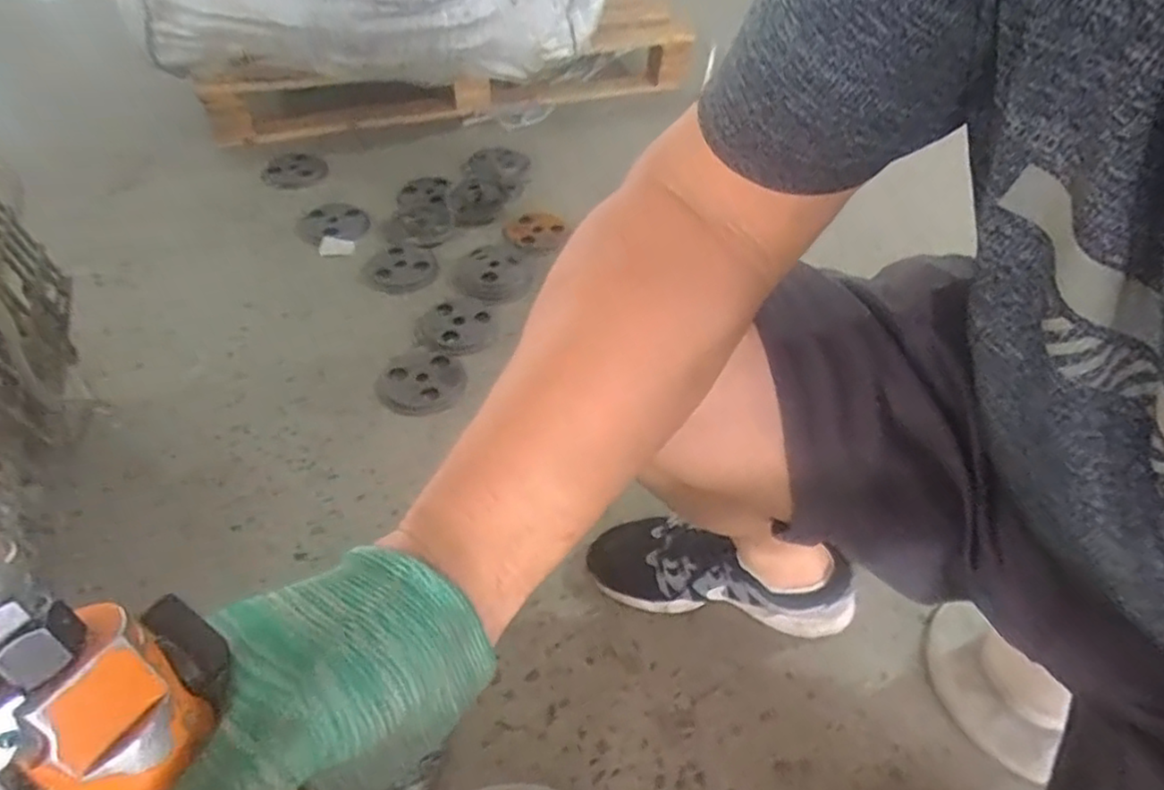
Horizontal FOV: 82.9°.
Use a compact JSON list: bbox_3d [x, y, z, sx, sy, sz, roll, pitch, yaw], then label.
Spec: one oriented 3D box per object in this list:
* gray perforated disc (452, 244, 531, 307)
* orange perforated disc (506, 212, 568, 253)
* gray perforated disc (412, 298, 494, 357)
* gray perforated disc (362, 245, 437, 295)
[{"bbox_3d":[-0.151,-0.206,1.109,0.126,0.010,0.150,-11,49,-13],"label":"gray perforated disc"},{"bbox_3d":[-0.086,-0.304,1.216,0.105,0.012,0.120,21,51,16],"label":"orange perforated disc"},{"bbox_3d":[-0.206,-0.110,1.040,0.121,0.023,0.106,19,49,14],"label":"gray perforated disc"},{"bbox_3d":[-0.308,-0.216,1.123,0.115,0.017,0.113,2,47,-2],"label":"gray perforated disc"}]

